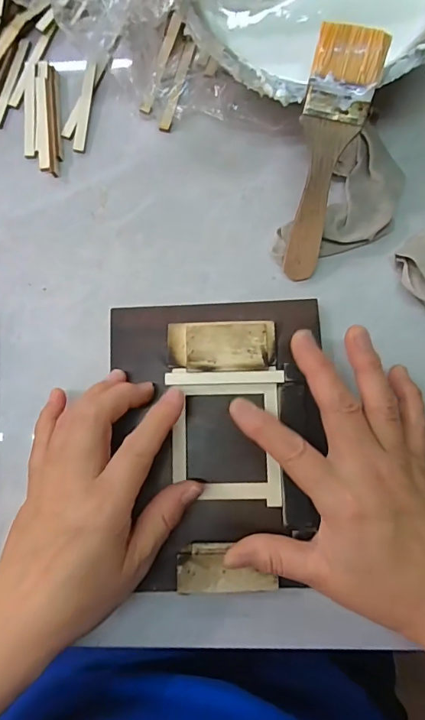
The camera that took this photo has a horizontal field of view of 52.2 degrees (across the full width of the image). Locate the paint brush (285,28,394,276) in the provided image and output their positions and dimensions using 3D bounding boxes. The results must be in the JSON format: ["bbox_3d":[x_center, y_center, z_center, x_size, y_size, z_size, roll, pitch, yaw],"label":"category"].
[{"bbox_3d":[0.073,-0.129,0.286,0.041,0.008,0.151,12,112,4],"label":"paint brush"}]

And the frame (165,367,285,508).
[{"bbox_3d":[0.008,0.049,0.286,0.076,0.009,0.086,1,82,2],"label":"frame"}]

